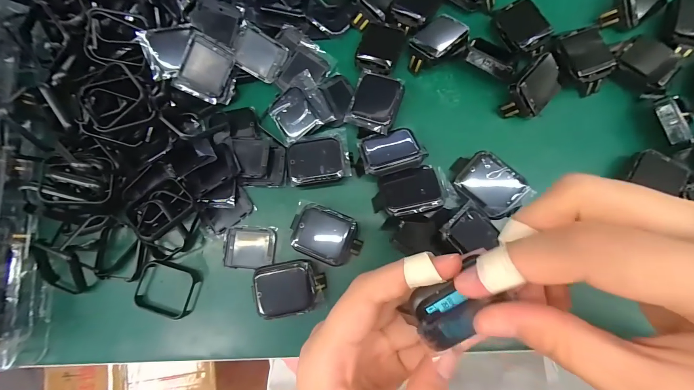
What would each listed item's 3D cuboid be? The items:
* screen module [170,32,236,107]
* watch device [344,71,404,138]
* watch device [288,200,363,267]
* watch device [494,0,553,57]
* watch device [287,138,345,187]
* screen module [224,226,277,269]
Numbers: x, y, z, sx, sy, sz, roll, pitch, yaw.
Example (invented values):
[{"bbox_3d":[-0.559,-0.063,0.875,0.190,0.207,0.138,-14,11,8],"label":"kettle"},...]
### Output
[{"bbox_3d":[-0.106,-0.096,0.233,0.039,0.004,0.044,22,101,-26],"label":"screen module"},{"bbox_3d":[0.022,-0.069,0.229,0.035,0.012,0.047,18,82,7],"label":"watch device"},{"bbox_3d":[-0.015,0.029,0.219,0.051,0.020,0.035,21,83,8],"label":"watch device"},{"bbox_3d":[0.135,-0.128,0.229,0.031,0.008,0.044,-25,80,0],"label":"watch device"},{"bbox_3d":[-0.023,-0.025,0.225,0.041,0.013,0.033,-9,80,3],"label":"watch device"},{"bbox_3d":[-0.074,0.040,0.230,0.040,0.005,0.031,1,81,4],"label":"screen module"}]

